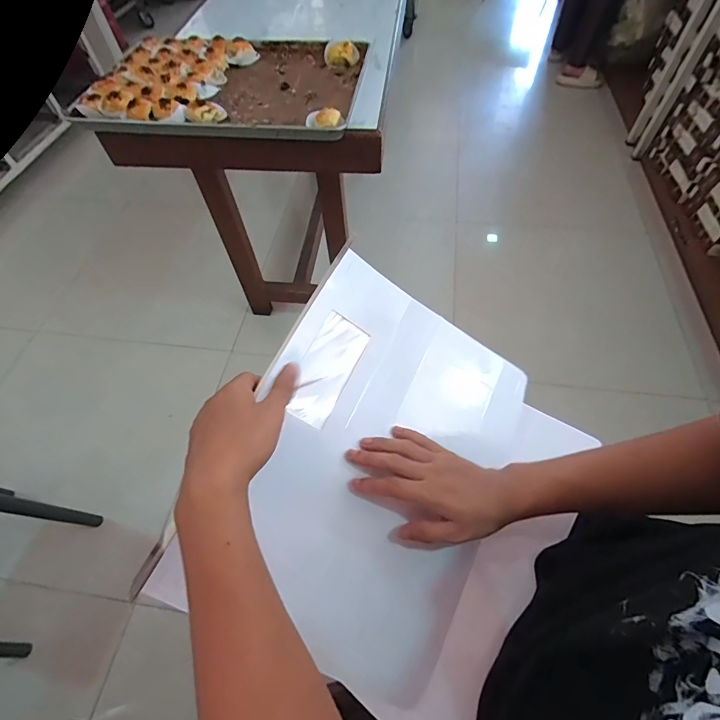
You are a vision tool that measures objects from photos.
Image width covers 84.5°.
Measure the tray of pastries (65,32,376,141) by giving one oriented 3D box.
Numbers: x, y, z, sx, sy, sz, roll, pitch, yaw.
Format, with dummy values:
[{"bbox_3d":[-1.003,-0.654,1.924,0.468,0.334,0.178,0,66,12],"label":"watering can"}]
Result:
[{"bbox_3d":[-0.282,-0.639,0.903,0.578,0.046,0.440,9,59,9],"label":"tray of pastries"}]

